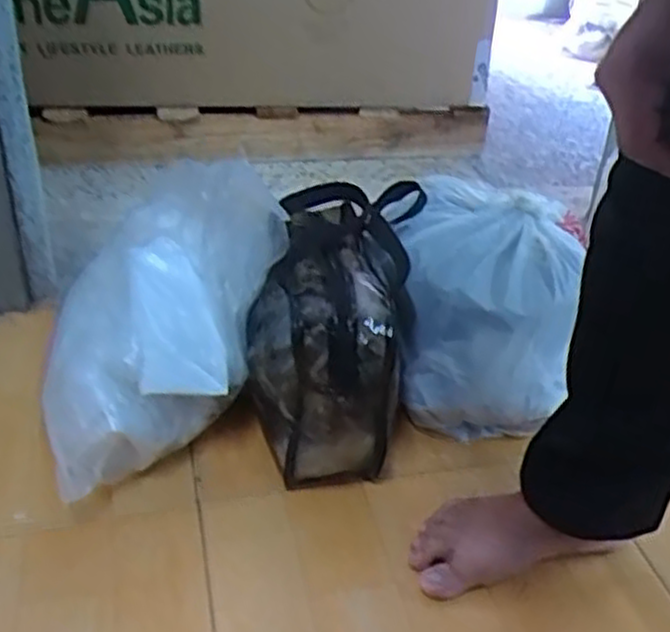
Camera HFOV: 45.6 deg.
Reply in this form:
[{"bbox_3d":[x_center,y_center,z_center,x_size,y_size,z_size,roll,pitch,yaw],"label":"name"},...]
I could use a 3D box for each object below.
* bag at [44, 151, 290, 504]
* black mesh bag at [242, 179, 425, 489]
[{"bbox_3d":[-0.176,-0.017,0.828,0.239,0.217,0.316,-4,34,-11],"label":"bag"},{"bbox_3d":[-0.004,0.012,0.866,0.155,0.211,0.300,7,34,6],"label":"black mesh bag"}]

